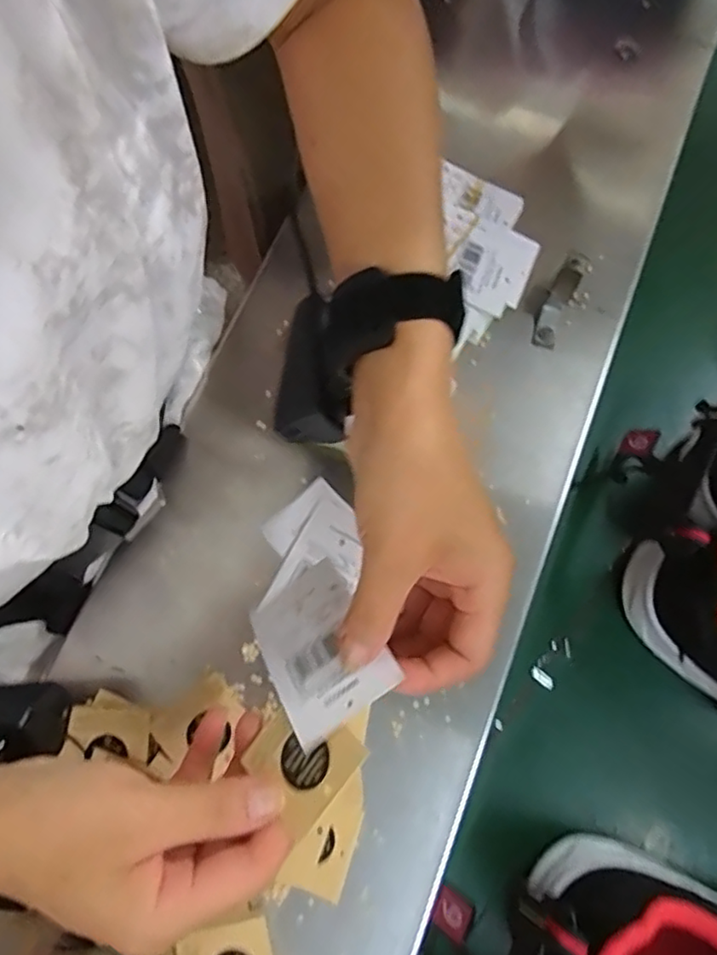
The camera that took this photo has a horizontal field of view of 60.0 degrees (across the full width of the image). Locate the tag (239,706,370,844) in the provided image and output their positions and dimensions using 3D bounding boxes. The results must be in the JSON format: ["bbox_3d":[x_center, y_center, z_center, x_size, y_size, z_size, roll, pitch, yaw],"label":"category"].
[{"bbox_3d":[-0.023,0.111,0.247,0.042,0.007,0.040,33,80,39],"label":"tag"}]

